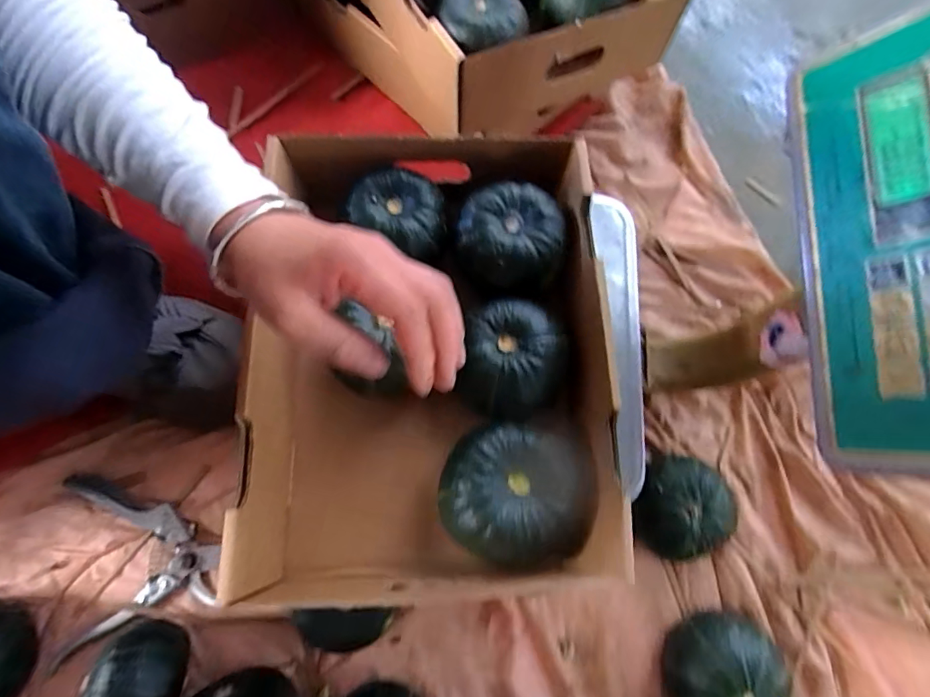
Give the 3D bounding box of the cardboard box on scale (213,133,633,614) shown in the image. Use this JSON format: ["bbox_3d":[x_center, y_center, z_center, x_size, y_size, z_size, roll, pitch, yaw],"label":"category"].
[{"bbox_3d":[-0.039,0.008,0.381,0.290,0.083,0.357,0,74,-2],"label":"cardboard box on scale"}]

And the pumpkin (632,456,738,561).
[{"bbox_3d":[0.204,0.149,0.451,0.081,0.053,0.089,1,74,-2],"label":"pumpkin"}]

